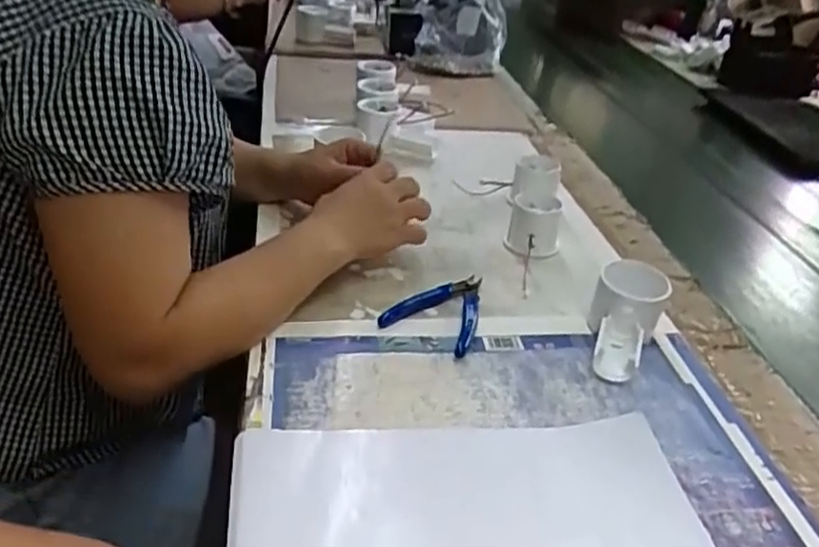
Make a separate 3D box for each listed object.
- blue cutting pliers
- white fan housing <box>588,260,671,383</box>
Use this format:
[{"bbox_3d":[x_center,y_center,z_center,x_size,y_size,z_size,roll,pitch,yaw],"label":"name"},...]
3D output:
[{"bbox_3d":[0.031,0.029,0.626,0.078,0.014,0.105,19,33,19],"label":"blue cutting pliers"},{"bbox_3d":[0.175,0.038,0.592,0.057,0.058,0.106,22,34,23],"label":"white fan housing"}]

